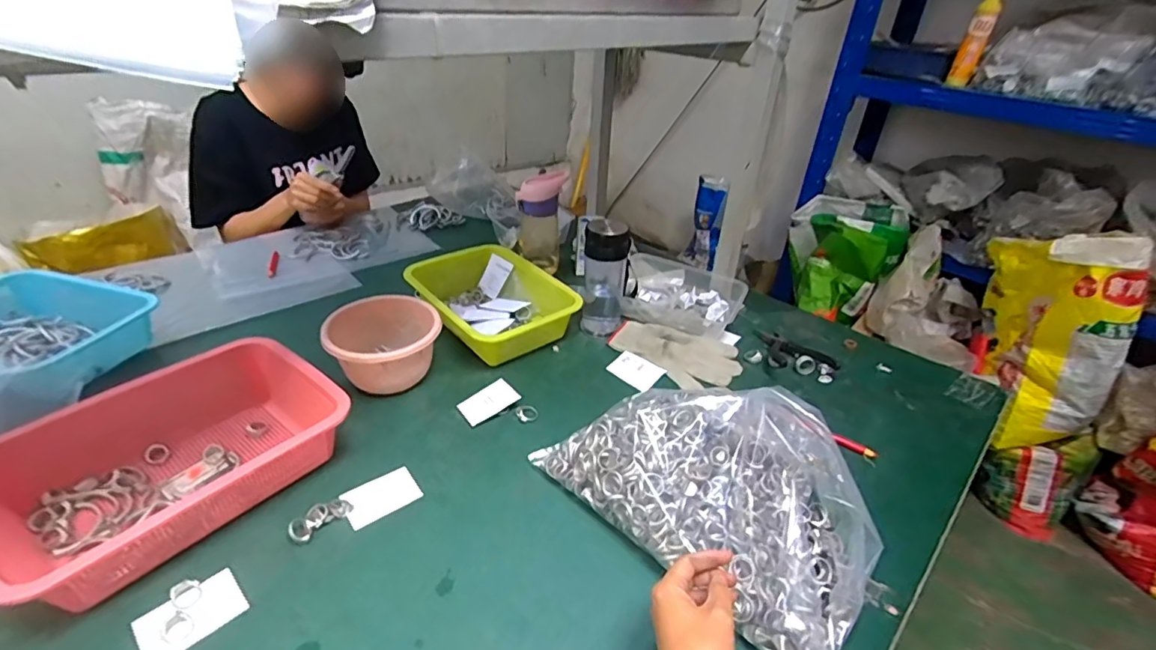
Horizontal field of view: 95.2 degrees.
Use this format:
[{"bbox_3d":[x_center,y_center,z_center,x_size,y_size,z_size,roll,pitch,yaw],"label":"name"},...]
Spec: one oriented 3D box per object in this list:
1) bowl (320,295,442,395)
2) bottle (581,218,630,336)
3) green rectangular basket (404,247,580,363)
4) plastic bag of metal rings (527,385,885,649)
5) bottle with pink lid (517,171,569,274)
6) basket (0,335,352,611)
[{"bbox_3d":[-0.263,0.032,0.728,0.145,0.086,0.129,-8,35,-19],"label":"bowl"},{"bbox_3d":[0.044,-0.079,0.834,0.069,0.175,0.065,6,33,2],"label":"bottle"},{"bbox_3d":[-0.141,-0.037,0.859,0.200,0.073,0.254,-19,40,-32],"label":"green rectangular basket"},{"bbox_3d":[0.136,0.146,0.544,0.320,0.115,0.187,28,41,34],"label":"plastic bag of metal rings"},{"bbox_3d":[-0.067,-0.188,0.991,0.092,0.176,0.074,0,33,-7],"label":"bottle with pink lid"},{"bbox_3d":[-0.425,0.139,0.558,0.224,0.088,0.302,24,37,27],"label":"basket"}]

